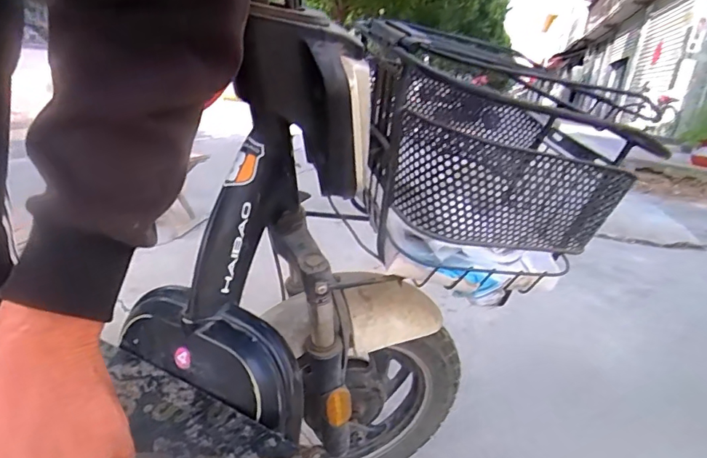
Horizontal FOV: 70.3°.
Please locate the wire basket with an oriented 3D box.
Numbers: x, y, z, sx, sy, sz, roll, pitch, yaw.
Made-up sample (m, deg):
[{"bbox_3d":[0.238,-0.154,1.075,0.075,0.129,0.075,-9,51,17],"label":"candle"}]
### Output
[{"bbox_3d":[0.181,-0.071,0.582,0.342,0.241,0.231,-1,20,-26],"label":"wire basket"}]

